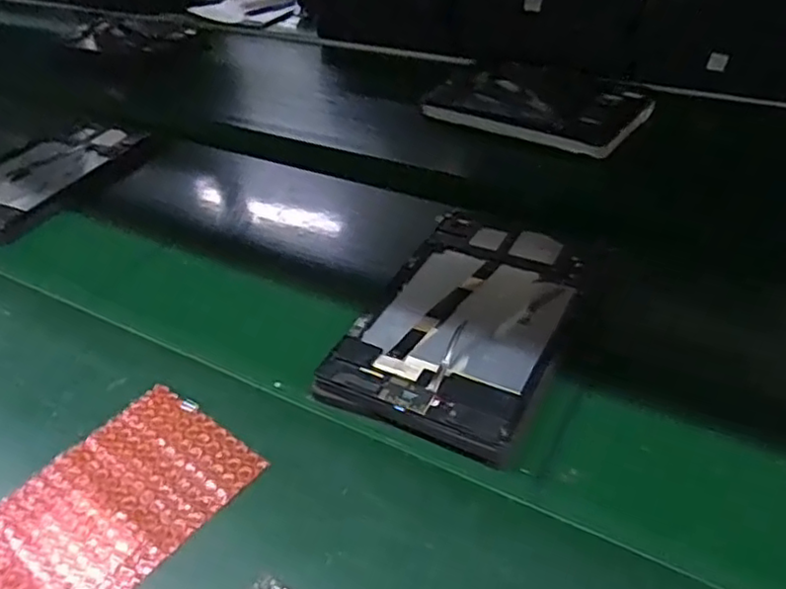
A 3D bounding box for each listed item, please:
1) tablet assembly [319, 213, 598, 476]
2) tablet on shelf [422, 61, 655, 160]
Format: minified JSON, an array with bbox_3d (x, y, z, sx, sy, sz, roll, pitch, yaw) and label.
[{"bbox_3d":[0.060,0.018,0.523,0.147,0.026,0.233,17,45,24],"label":"tablet assembly"},{"bbox_3d":[0.182,-0.239,0.808,0.244,0.016,0.169,26,54,31],"label":"tablet on shelf"}]

